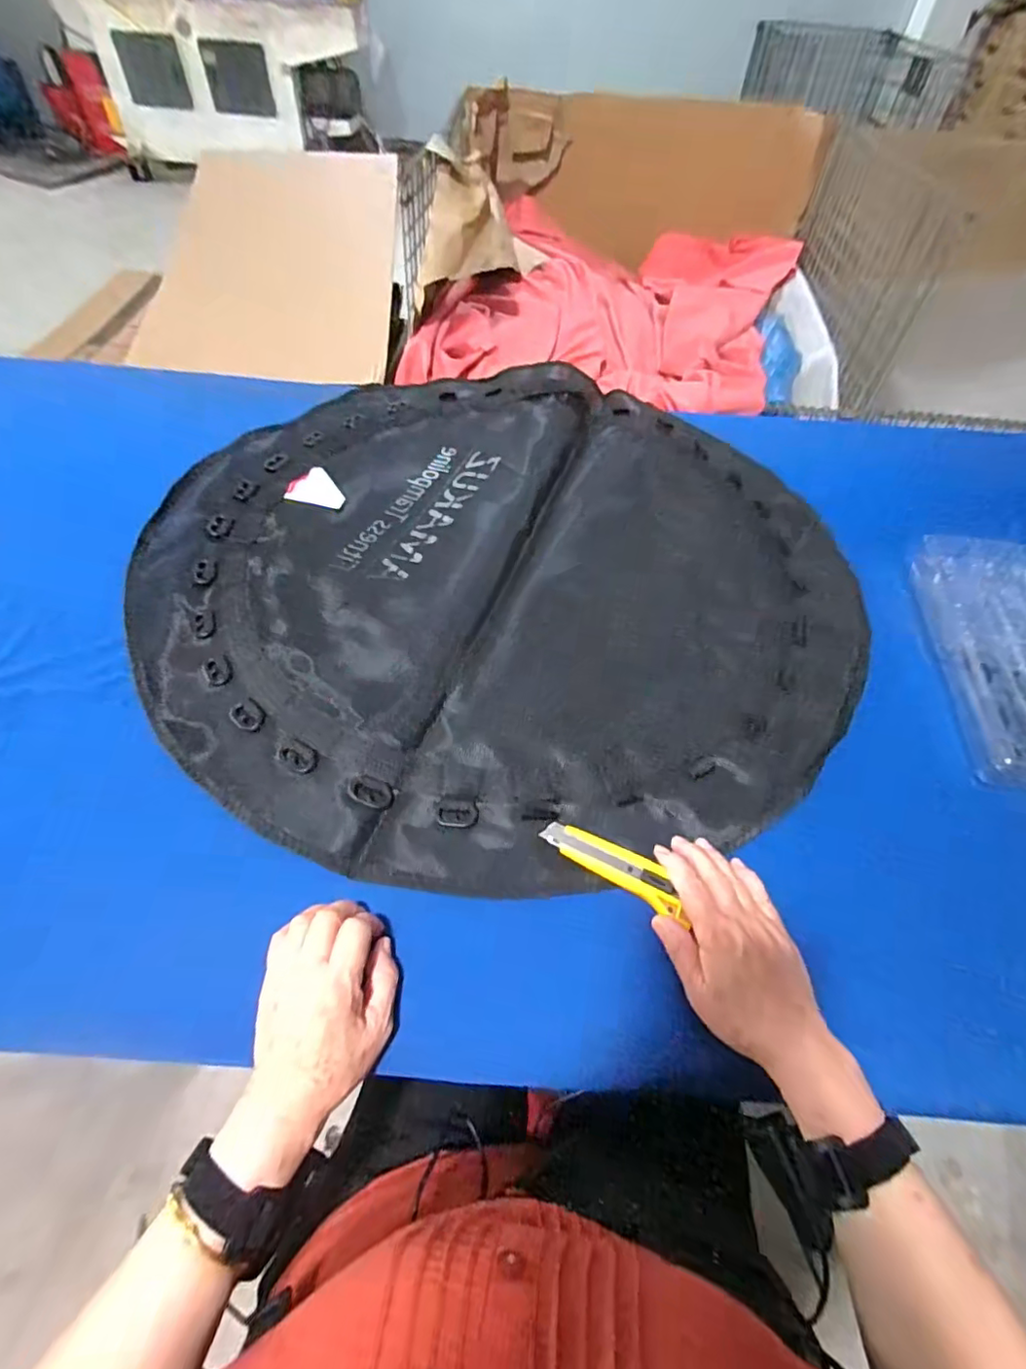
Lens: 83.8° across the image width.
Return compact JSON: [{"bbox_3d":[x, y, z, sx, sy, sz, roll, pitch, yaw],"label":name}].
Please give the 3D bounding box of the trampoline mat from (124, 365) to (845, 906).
[{"bbox_3d":[-0.008,-0.170,0.752,0.833,0.027,0.851,-33,62,-24],"label":"trampoline mat"}]

